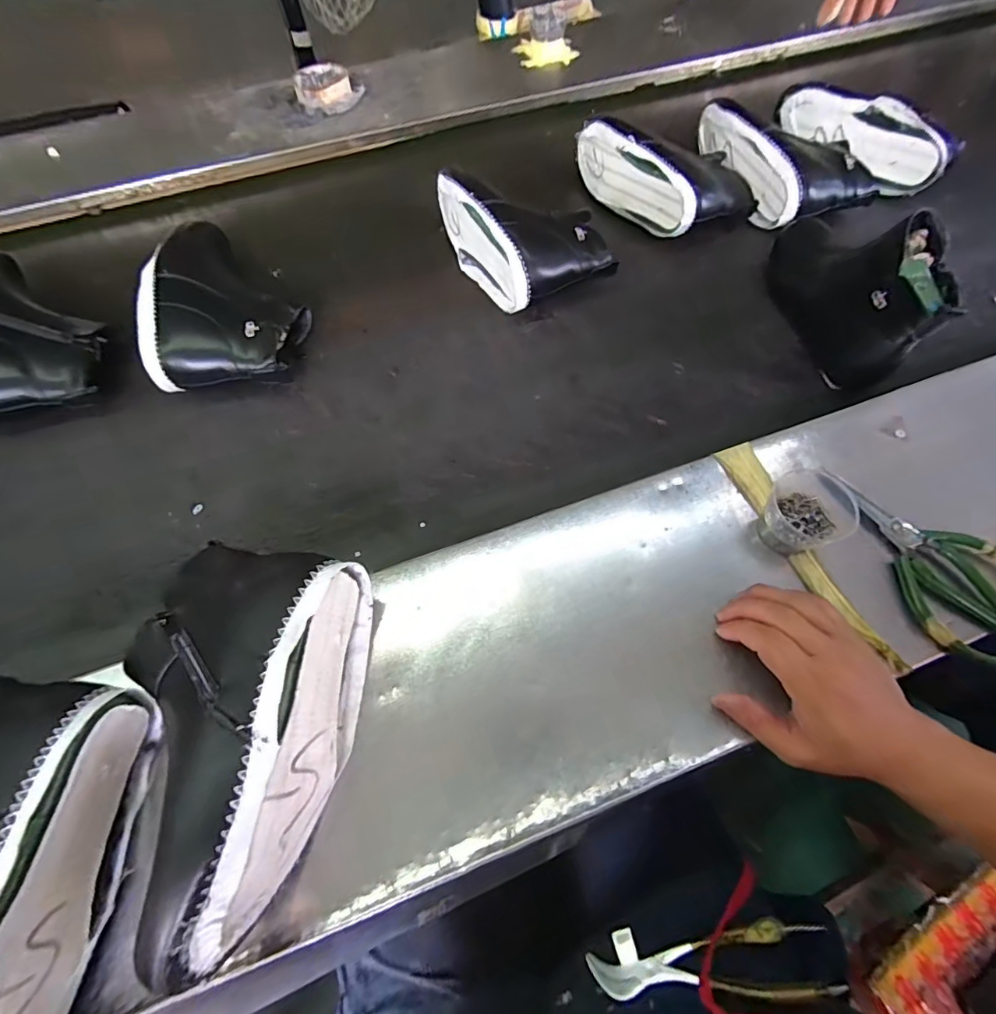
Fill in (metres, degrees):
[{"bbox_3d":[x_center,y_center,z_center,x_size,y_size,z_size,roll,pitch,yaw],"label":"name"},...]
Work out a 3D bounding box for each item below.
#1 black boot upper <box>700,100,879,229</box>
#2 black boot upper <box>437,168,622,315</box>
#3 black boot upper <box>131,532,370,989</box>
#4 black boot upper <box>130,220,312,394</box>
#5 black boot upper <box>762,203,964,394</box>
[{"bbox_3d":[0.392,-0.482,0.694,0.135,0.082,0.225,-17,64,-7],"label":"black boot upper"},{"bbox_3d":[0.023,-0.346,0.628,0.136,0.091,0.221,-33,67,-14],"label":"black boot upper"},{"bbox_3d":[-0.188,0.149,0.341,0.160,0.095,0.252,3,64,3],"label":"black boot upper"},{"bbox_3d":[-0.305,-0.238,0.583,0.149,0.087,0.221,-7,64,-2],"label":"black boot upper"},{"bbox_3d":[0.378,-0.247,0.547,0.064,0.143,0.227,-16,64,-6],"label":"black boot upper"}]

